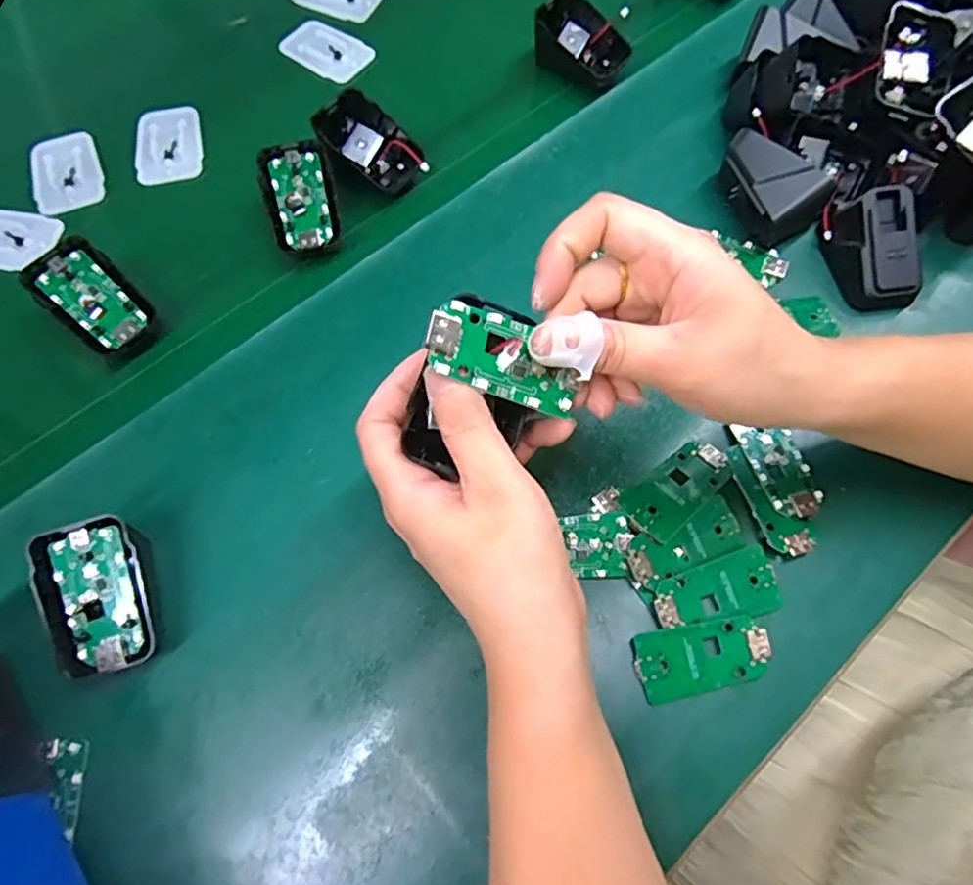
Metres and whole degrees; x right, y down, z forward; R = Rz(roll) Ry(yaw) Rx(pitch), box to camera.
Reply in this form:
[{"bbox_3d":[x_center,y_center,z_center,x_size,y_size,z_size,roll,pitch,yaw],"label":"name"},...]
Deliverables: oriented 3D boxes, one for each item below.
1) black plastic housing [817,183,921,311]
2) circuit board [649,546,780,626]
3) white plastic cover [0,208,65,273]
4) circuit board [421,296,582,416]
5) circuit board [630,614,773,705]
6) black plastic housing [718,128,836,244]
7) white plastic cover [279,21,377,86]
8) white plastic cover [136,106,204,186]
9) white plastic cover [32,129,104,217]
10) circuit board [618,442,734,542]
[{"bbox_3d":[0.235,-0.115,0.365,0.043,0.036,0.063,-6,68,-2],"label":"black plastic housing"},{"bbox_3d":[0.114,0.075,0.301,0.064,0.006,0.032,-19,69,-7],"label":"circuit board"},{"bbox_3d":[-0.319,-0.136,0.404,0.066,0.006,0.045,15,69,7],"label":"white plastic cover"},{"bbox_3d":[0.008,-0.033,0.231,0.062,0.005,0.030,19,76,-19],"label":"circuit board"},{"bbox_3d":[0.103,0.102,0.291,0.063,0.005,0.030,-11,68,-4],"label":"circuit board"},{"bbox_3d":[0.172,-0.156,0.379,0.031,0.048,0.061,-30,71,-11],"label":"black plastic housing"},{"bbox_3d":[-0.122,-0.302,0.470,0.064,0.011,0.043,32,72,13],"label":"white plastic cover"},{"bbox_3d":[-0.226,-0.210,0.435,0.045,0.006,0.062,-13,74,-2],"label":"white plastic cover"},{"bbox_3d":[-0.293,-0.188,0.426,0.044,0.012,0.066,-21,69,-8],"label":"white plastic cover"},{"bbox_3d":[0.099,0.023,0.320,0.062,0.008,0.031,-41,73,-15],"label":"circuit board"}]

